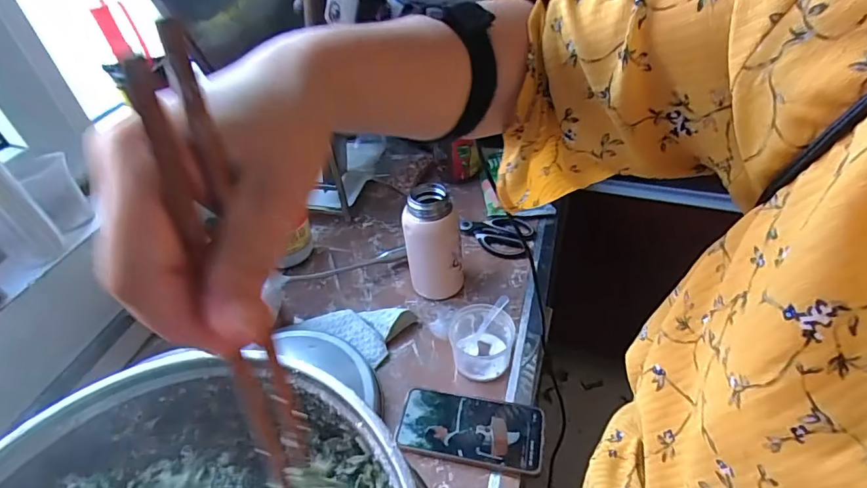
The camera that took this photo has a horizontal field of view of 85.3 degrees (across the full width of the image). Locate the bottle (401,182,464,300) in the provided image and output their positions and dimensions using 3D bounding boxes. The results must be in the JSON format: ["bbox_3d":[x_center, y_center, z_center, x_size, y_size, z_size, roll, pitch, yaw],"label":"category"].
[{"bbox_3d":[-0.001,0.003,0.668,0.074,0.167,0.059,-10,42,-5],"label":"bottle"}]

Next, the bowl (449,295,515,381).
[{"bbox_3d":[0.062,0.123,0.600,0.079,0.063,0.079,-3,42,2],"label":"bowl"}]

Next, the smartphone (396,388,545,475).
[{"bbox_3d":[0.043,0.212,0.543,0.162,0.011,0.079,6,43,12],"label":"smartphone"}]

